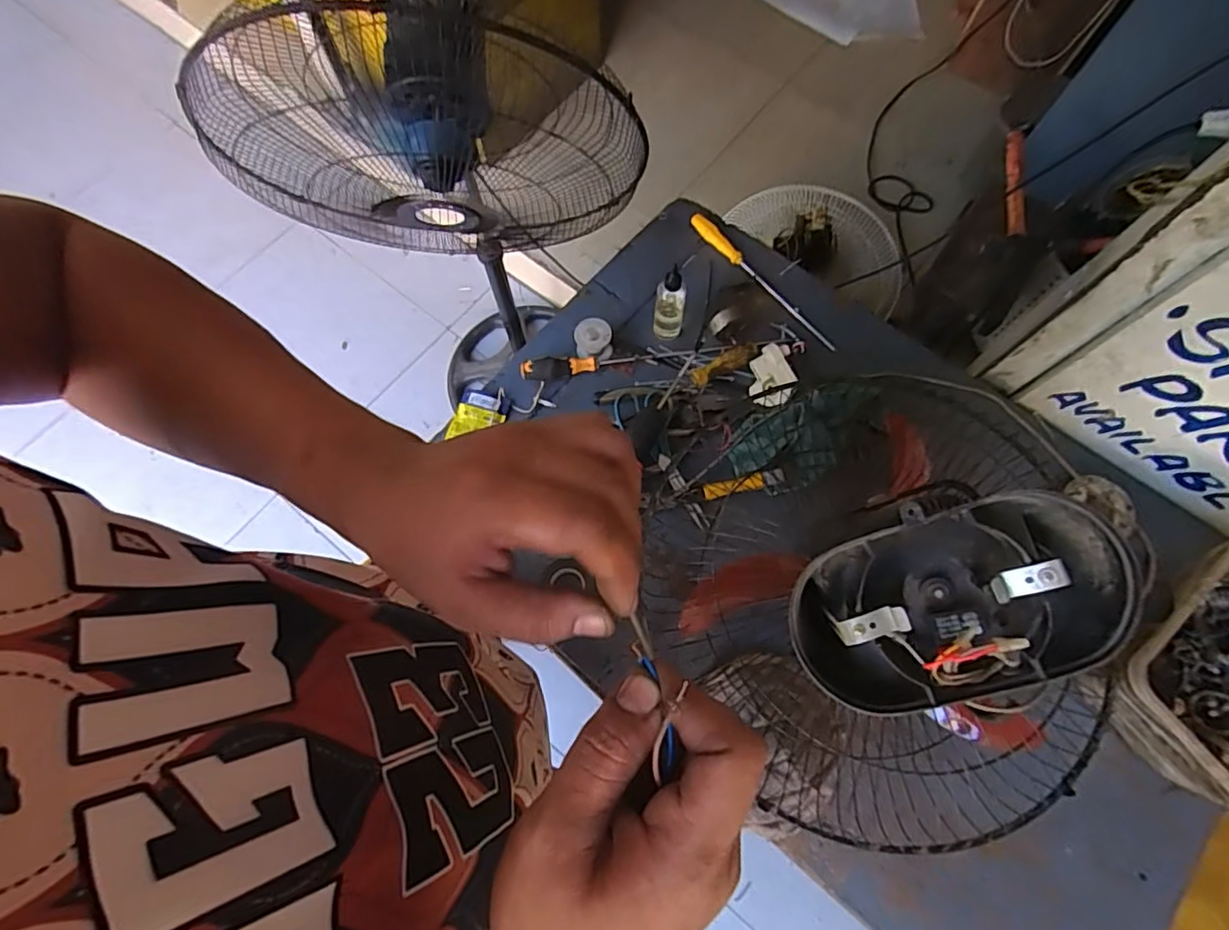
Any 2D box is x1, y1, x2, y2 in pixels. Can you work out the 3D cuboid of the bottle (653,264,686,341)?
[{"bbox_3d":[0.077,-0.220,0.803,0.041,0.125,0.031,4,71,2],"label":"bottle"}]

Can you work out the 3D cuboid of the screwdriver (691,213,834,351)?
[{"bbox_3d":[0.221,-0.278,0.876,0.022,0.028,0.291,-41,76,-12],"label":"screwdriver"}]

